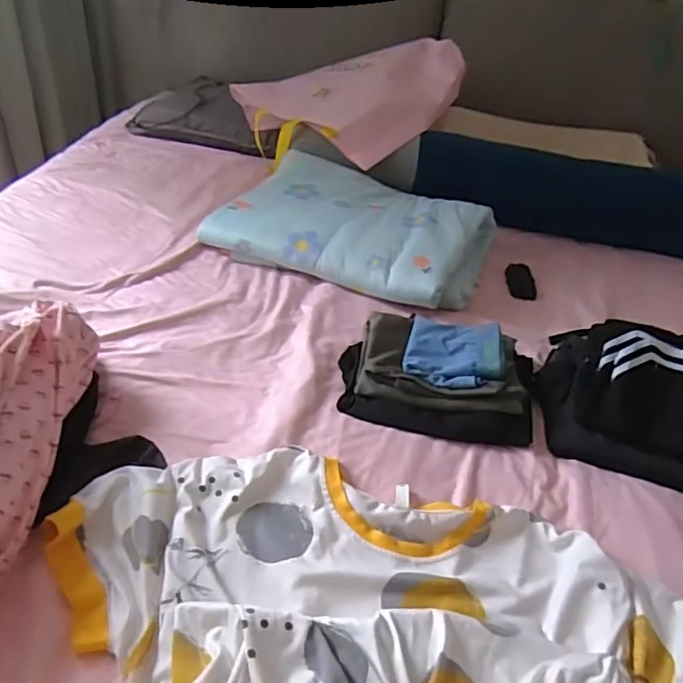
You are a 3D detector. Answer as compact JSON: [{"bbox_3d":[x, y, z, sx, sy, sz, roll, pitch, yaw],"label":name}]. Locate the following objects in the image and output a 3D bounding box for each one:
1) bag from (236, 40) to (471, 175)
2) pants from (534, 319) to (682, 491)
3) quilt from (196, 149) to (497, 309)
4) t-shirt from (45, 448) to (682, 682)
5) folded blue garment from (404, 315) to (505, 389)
[{"bbox_3d":[0.036,-0.607,1.435,0.522,0.084,0.440,-31,60,-7],"label":"bag"},{"bbox_3d":[0.467,0.070,0.841,0.329,0.119,0.262,17,39,13],"label":"pants"},{"bbox_3d":[0.028,-0.238,1.199,0.531,0.105,0.347,20,40,17],"label":"quilt"},{"bbox_3d":[0.028,0.288,0.551,0.663,0.049,0.388,12,38,7],"label":"t-shirt"},{"bbox_3d":[0.169,0.012,0.868,0.137,0.034,0.141,12,38,7],"label":"folded blue garment"}]

